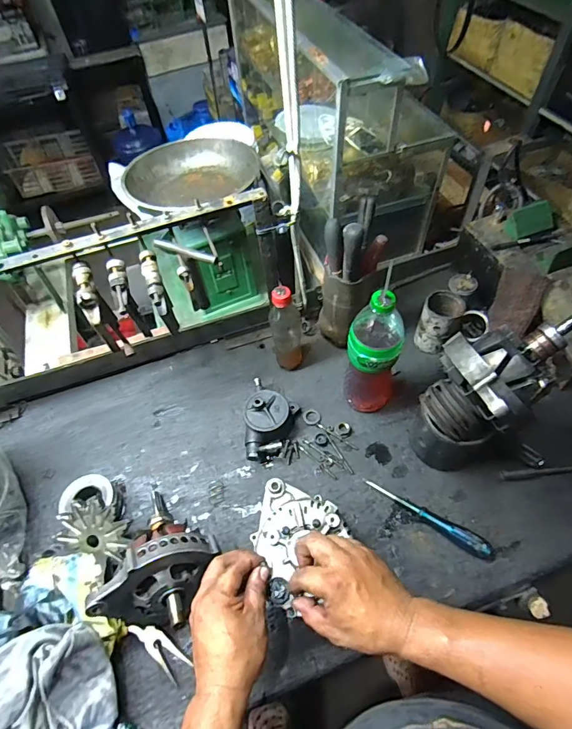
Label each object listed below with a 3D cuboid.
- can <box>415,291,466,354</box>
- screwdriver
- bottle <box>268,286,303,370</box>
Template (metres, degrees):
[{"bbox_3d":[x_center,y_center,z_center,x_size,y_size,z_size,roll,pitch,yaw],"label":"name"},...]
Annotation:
[{"bbox_3d":[0.284,-0.078,0.780,0.067,0.094,0.077,25,61,19],"label":"can"},{"bbox_3d":[0.217,0.226,0.631,0.199,0.028,0.030,29,63,21],"label":"screwdriver"},{"bbox_3d":[0.001,-0.070,0.745,0.053,0.196,0.065,-4,56,2],"label":"bottle"}]

